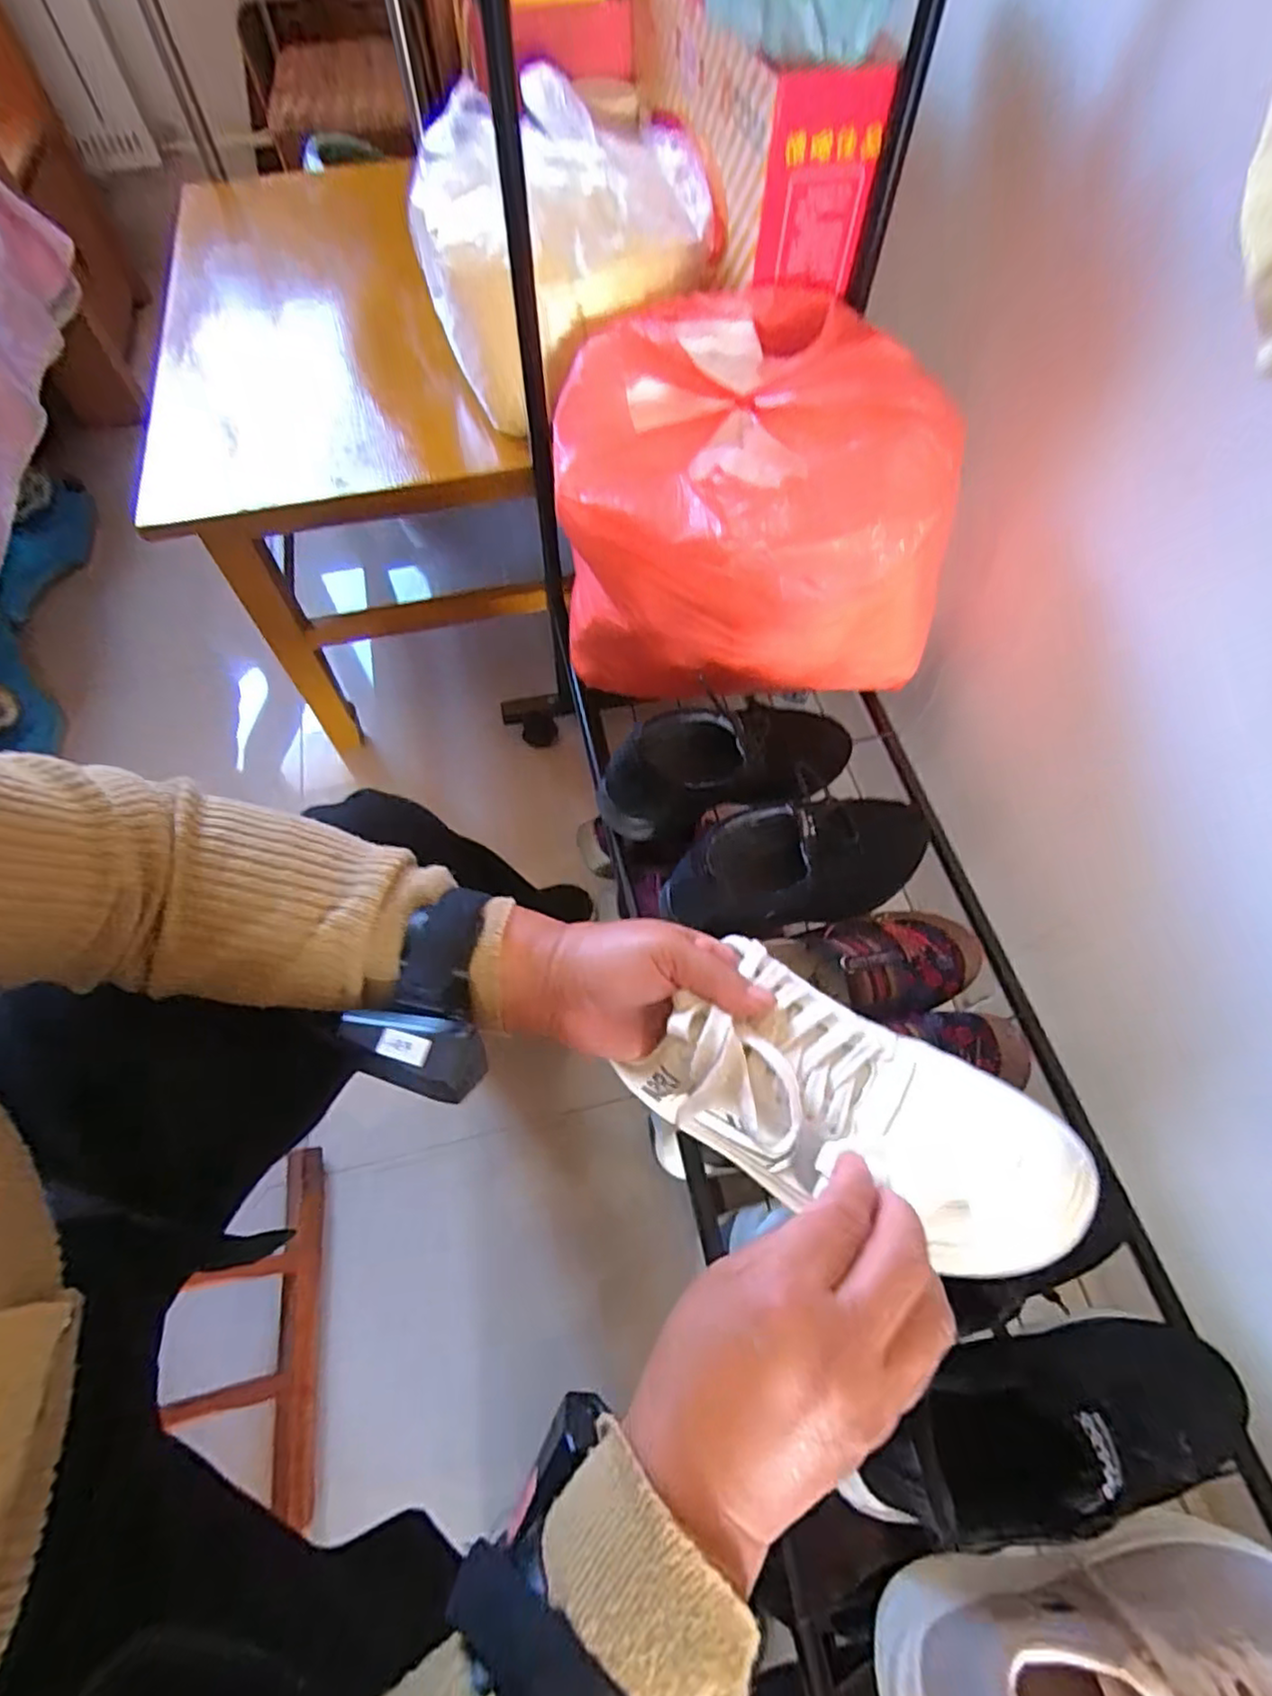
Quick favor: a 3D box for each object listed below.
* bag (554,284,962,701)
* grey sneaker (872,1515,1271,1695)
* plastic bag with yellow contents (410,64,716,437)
[{"bbox_3d":[0.094,-0.296,0.617,0.319,0.227,0.272,-3,62,-1],"label":"bag"},{"bbox_3d":[0.251,0.416,0.335,0.242,0.090,0.082,-8,62,-4],"label":"grey sneaker"},{"bbox_3d":[-0.057,-0.557,0.629,0.254,0.170,0.229,-19,63,-9],"label":"plastic bag with yellow contents"}]

